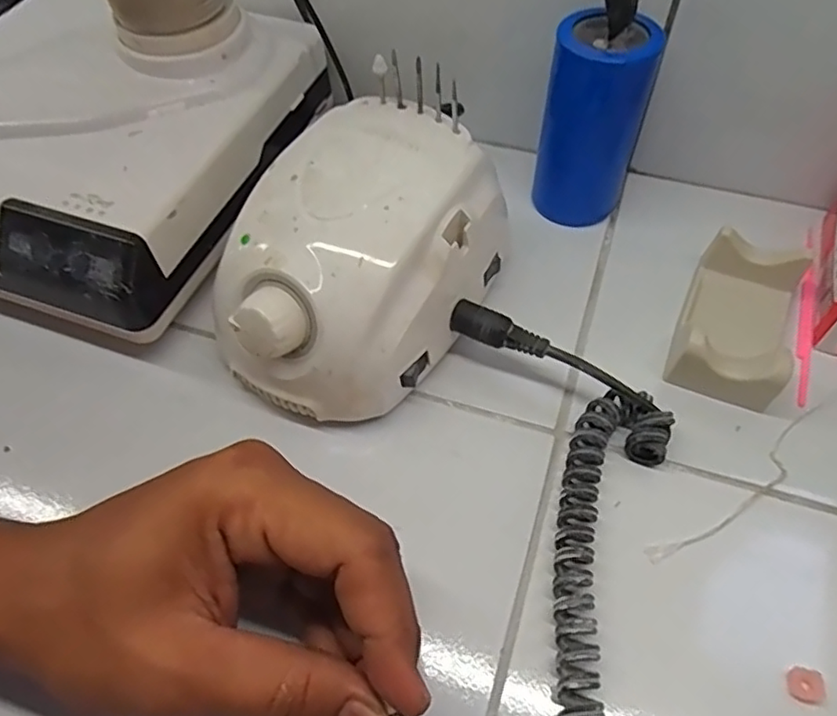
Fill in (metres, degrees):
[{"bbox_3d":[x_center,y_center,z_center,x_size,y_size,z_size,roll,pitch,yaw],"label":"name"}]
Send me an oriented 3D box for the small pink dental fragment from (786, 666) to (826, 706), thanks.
[{"bbox_3d":[0.141,0.119,0.227,0.012,0.006,0.012,15,57,12],"label":"small pink dental fragment"}]

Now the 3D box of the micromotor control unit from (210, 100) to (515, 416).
[{"bbox_3d":[-0.030,-0.044,0.297,0.102,0.084,0.139,27,60,18],"label":"micromotor control unit"}]

